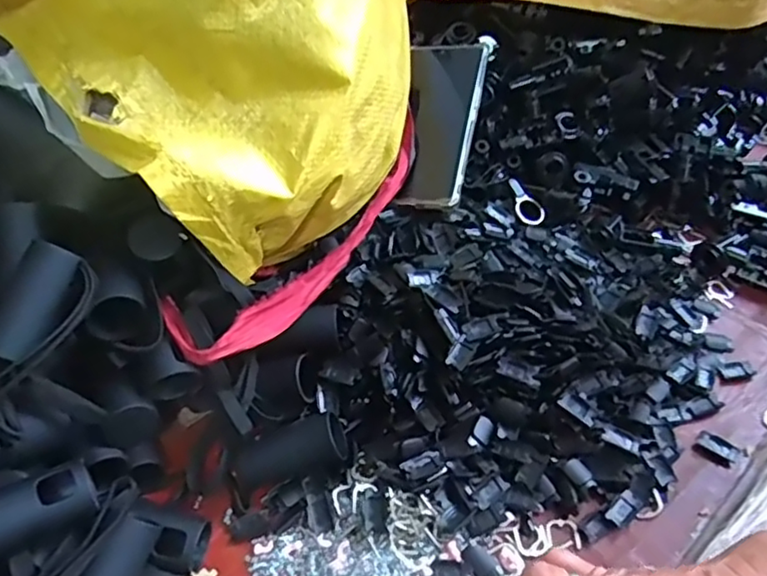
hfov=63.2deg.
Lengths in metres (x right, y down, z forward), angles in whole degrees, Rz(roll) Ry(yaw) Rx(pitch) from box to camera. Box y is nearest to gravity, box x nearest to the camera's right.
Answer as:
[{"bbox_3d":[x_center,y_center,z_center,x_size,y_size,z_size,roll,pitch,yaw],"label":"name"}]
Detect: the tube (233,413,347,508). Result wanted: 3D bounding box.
[{"bbox_3d":[-0.058,0.105,0.383,0.074,0.029,0.029,-18,53,-13],"label":"tube"}]

